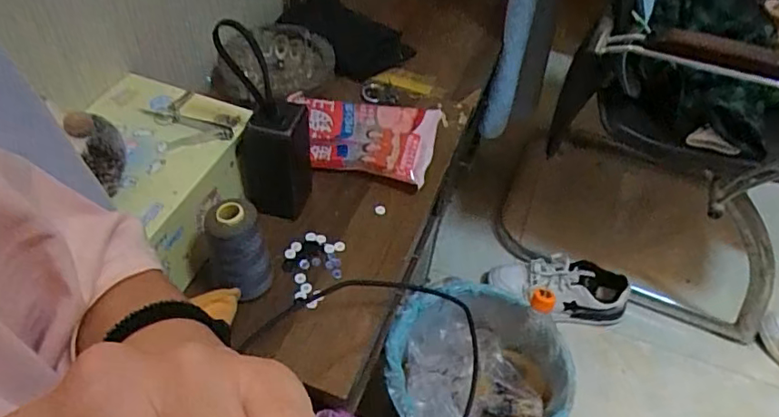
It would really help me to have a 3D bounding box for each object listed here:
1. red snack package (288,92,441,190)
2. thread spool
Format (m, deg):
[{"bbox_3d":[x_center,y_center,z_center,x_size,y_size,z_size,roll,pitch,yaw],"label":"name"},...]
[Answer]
[{"bbox_3d":[-0.033,-0.083,0.653,0.179,0.046,0.100,6,49,0],"label":"red snack package"},{"bbox_3d":[-0.139,0.040,0.502,0.050,0.094,0.046,3,50,-3],"label":"thread spool"}]

